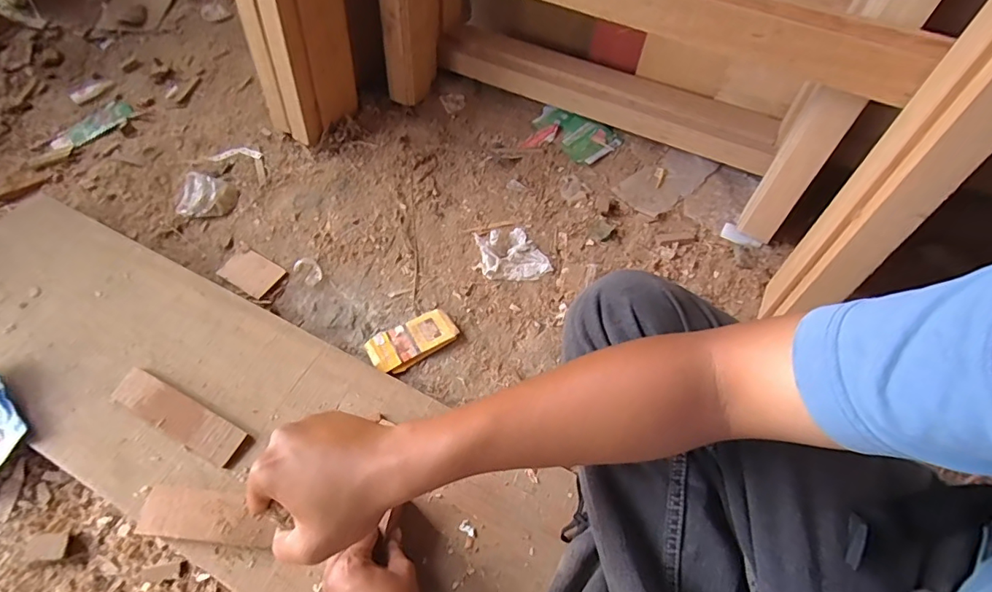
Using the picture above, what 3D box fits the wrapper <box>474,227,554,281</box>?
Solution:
[{"bbox_3d":[0.025,-0.072,0.775,0.108,0.033,0.106,-17,60,-10],"label":"wrapper"}]

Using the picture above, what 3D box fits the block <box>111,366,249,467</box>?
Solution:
[{"bbox_3d":[-0.395,0.146,0.601,0.186,0.014,0.046,24,62,14],"label":"block"}]

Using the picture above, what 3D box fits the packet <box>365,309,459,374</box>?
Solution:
[{"bbox_3d":[-0.119,0.064,0.696,0.120,0.018,0.066,-31,64,-17],"label":"packet"}]

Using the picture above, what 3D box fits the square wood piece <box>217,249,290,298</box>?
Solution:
[{"bbox_3d":[-0.390,-0.040,0.775,0.099,0.004,0.064,28,63,16],"label":"square wood piece"}]

